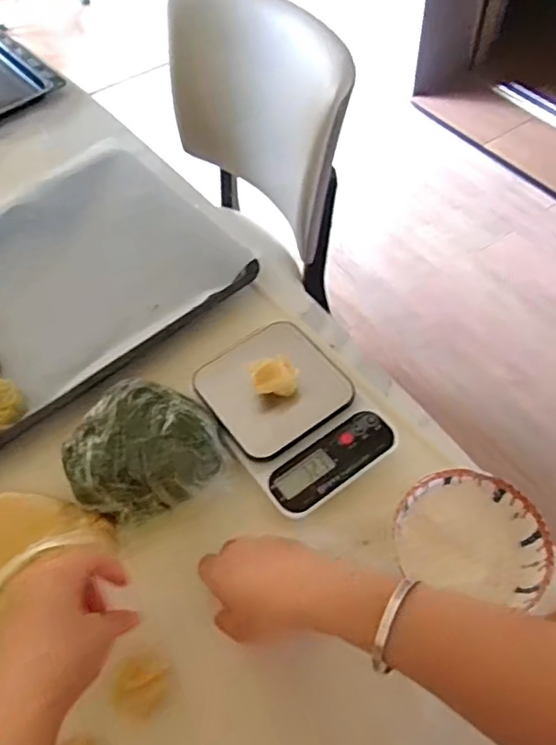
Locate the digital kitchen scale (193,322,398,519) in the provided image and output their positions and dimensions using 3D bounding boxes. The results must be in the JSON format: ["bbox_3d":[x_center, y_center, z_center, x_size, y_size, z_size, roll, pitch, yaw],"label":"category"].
[{"bbox_3d":[0.008,0.034,0.556,0.127,0.026,0.182,-34,61,-18],"label":"digital kitchen scale"}]

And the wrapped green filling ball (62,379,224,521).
[{"bbox_3d":[-0.122,0.064,0.511,0.124,0.059,0.113,-2,56,2],"label":"wrapped green filling ball"}]

